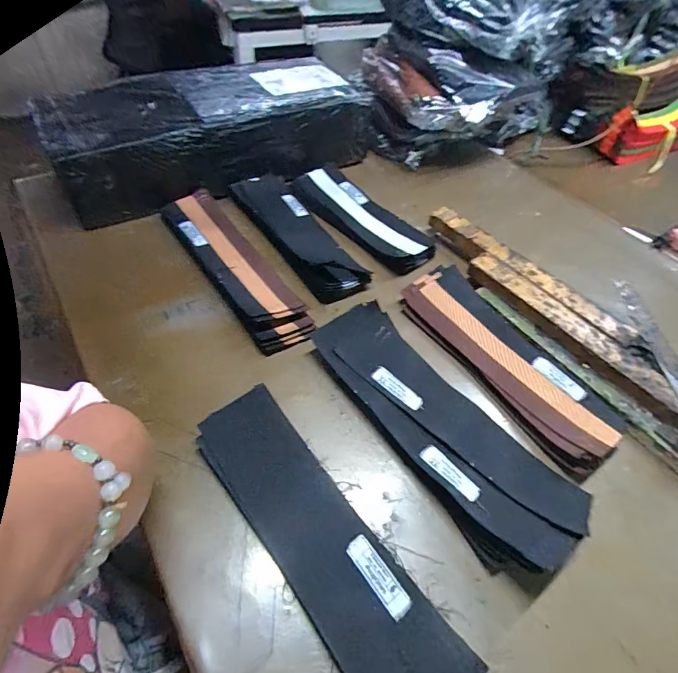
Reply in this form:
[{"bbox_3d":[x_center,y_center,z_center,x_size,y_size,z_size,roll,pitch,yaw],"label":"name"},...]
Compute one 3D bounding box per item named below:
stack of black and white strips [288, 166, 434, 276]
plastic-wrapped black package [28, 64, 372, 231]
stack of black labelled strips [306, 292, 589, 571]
[{"bbox_3d":[0.031,-0.198,0.649,0.101,0.033,0.280,-28,58,-25],"label":"stack of black and white strips"},{"bbox_3d":[-0.203,-0.354,0.679,0.503,0.113,0.223,-19,55,-20],"label":"plastic-wrapped black package"},{"bbox_3d":[0.106,0.085,0.428,0.124,0.055,0.317,-28,58,-25],"label":"stack of black labelled strips"}]

